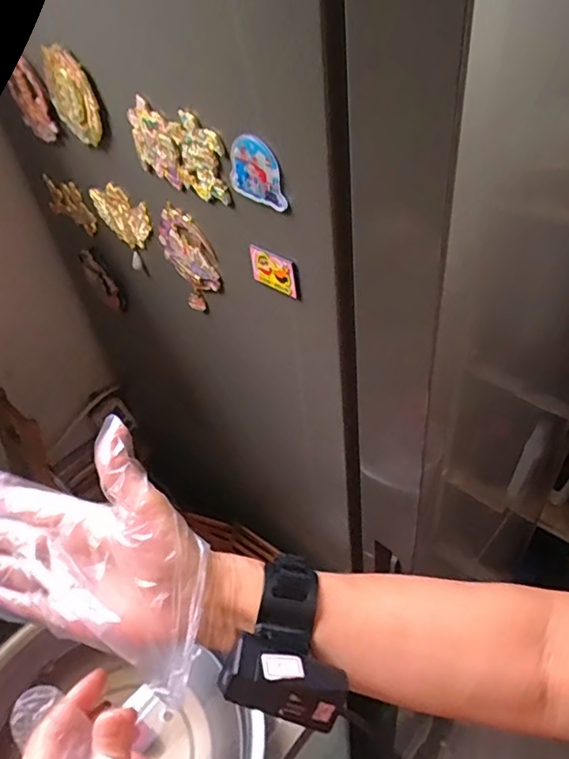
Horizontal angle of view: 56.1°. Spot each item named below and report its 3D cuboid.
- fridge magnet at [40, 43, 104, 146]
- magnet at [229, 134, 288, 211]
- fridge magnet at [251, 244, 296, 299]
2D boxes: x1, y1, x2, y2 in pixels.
[{"bbox_3d":[-0.175,-0.232,0.439,0.010,0.069,0.071,-34,50,-25],"label":"fridge magnet"},{"bbox_3d":[-0.019,-0.133,0.339,0.049,0.041,0.004,31,56,33],"label":"magnet"},{"bbox_3d":[-0.009,-0.079,0.389,0.042,0.031,0.004,29,54,32],"label":"fridge magnet"}]

